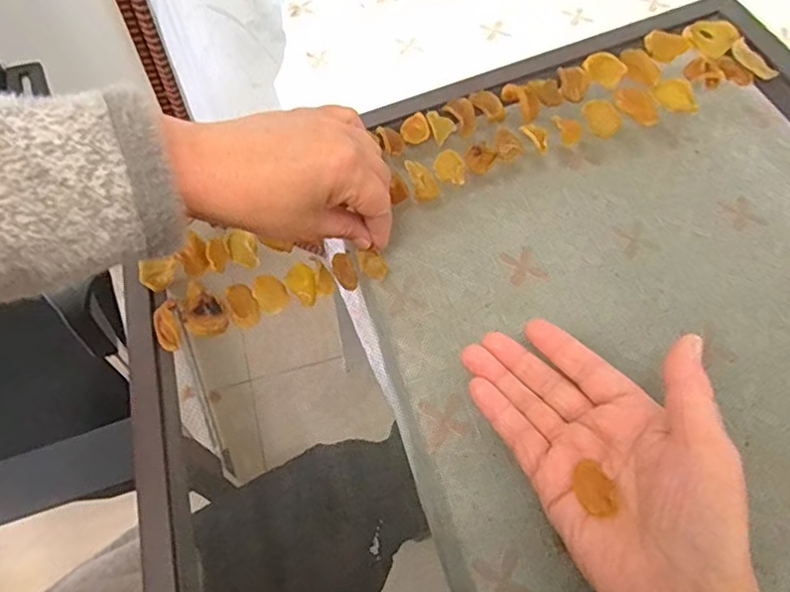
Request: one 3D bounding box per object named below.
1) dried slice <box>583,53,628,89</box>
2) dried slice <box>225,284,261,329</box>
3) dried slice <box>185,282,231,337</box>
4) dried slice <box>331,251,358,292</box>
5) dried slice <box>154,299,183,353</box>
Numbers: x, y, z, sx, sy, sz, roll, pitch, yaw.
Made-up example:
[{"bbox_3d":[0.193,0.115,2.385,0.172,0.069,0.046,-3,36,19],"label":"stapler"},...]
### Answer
[{"bbox_3d":[0.152,-0.164,0.417,0.028,0.007,0.023,39,64,23],"label":"dried slice"},{"bbox_3d":[-0.098,0.006,0.371,0.017,0.004,0.030,-22,74,-18],"label":"dried slice"},{"bbox_3d":[-0.123,0.007,0.367,0.024,0.005,0.040,-25,60,-14],"label":"dried slice"},{"bbox_3d":[-0.033,-0.015,0.372,0.012,0.007,0.025,-24,92,-13],"label":"dried slice"},{"bbox_3d":[-0.144,0.018,0.362,0.015,0.004,0.034,-17,58,-9],"label":"dried slice"}]

